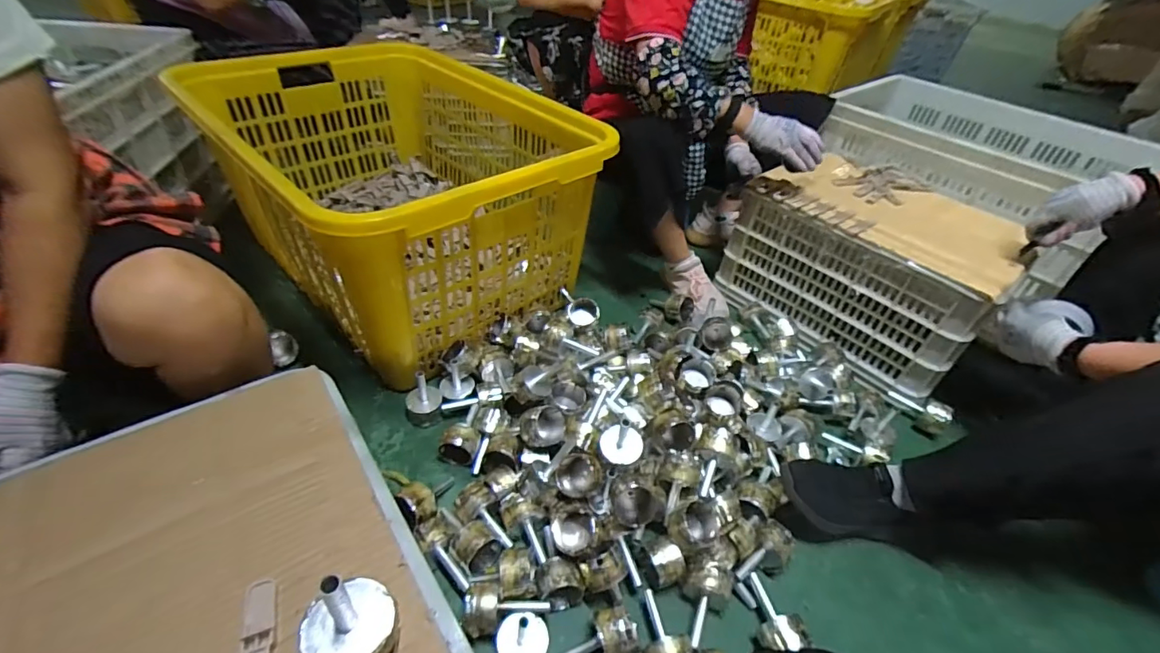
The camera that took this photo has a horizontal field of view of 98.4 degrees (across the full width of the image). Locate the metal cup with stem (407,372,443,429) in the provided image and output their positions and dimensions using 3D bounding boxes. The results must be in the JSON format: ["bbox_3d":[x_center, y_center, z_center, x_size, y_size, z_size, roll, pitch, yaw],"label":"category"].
[{"bbox_3d":[-0.281,0.123,0.898,0.061,0.124,0.061,4,42,-3],"label":"metal cup with stem"}]

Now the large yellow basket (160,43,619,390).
[{"bbox_3d":[-0.381,-0.316,1.095,0.608,0.355,0.799,-29,53,-33],"label":"large yellow basket"}]

